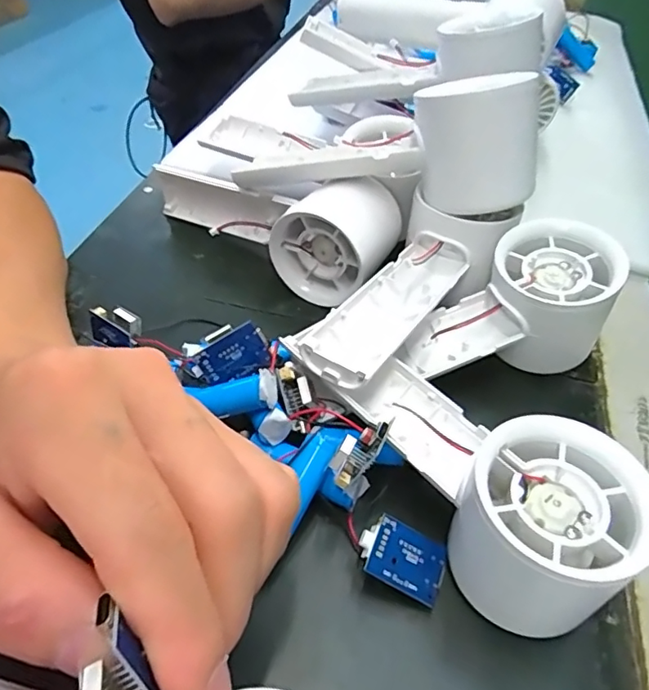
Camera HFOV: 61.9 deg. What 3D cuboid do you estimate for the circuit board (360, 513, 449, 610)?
[{"bbox_3d":[0.029,0.078,0.197,0.032,0.004,0.022,31,59,-7],"label":"circuit board"}]

